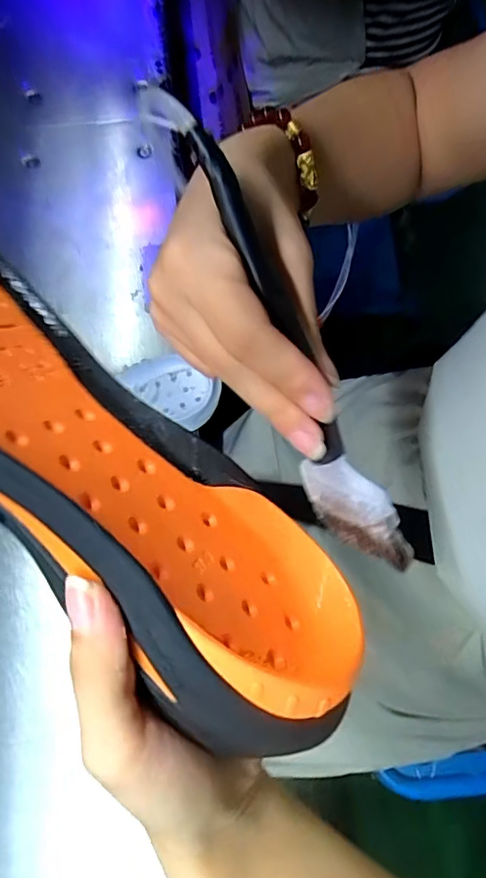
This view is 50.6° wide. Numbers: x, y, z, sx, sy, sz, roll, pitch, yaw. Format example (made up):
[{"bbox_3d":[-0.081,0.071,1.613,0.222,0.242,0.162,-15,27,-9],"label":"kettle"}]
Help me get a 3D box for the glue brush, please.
[{"bbox_3d":[0.017,-0.035,0.196,0.026,0.031,0.195,-25,105,-7],"label":"glue brush"}]

